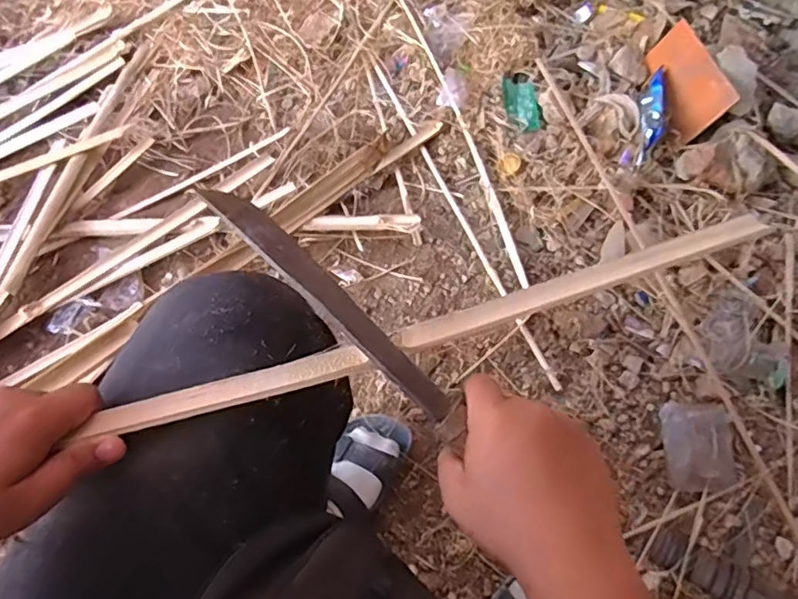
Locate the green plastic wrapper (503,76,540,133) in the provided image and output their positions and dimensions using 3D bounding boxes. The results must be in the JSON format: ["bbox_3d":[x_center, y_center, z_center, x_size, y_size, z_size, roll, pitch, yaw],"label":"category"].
[{"bbox_3d":[0.222,-0.350,0.993,0.056,0.016,0.112,-6,66,-2],"label":"green plastic wrapper"}]

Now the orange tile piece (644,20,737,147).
[{"bbox_3d":[0.496,-0.383,0.966,0.015,0.103,0.211,12,53,-37],"label":"orange tile piece"}]

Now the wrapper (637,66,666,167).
[{"bbox_3d":[0.430,-0.315,0.941,0.029,0.049,0.187,13,63,6],"label":"wrapper"}]

